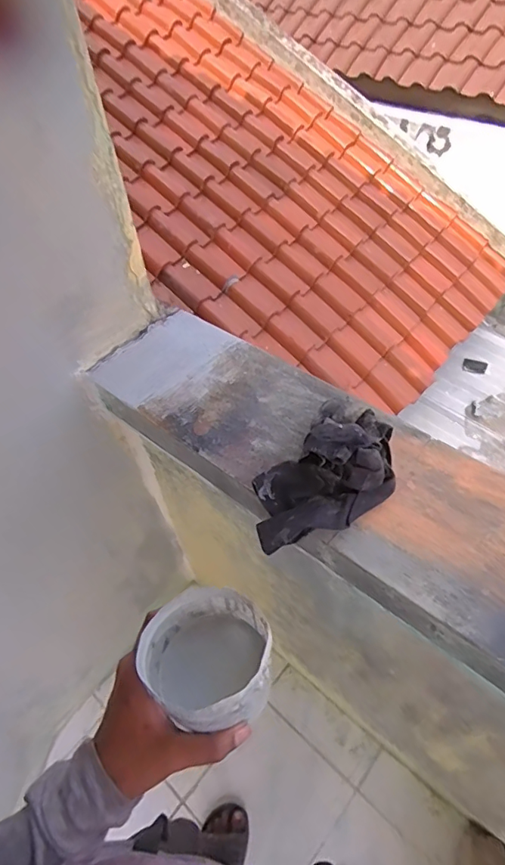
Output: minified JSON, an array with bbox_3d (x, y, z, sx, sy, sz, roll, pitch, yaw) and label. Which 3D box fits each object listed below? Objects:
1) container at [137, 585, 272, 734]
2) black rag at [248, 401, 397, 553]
[{"bbox_3d":[-0.032,0.167,0.365,0.084,0.077,0.085,-3,51,4],"label":"container"},{"bbox_3d":[0.092,0.054,0.618,0.140,0.064,0.232,34,62,28],"label":"black rag"}]

